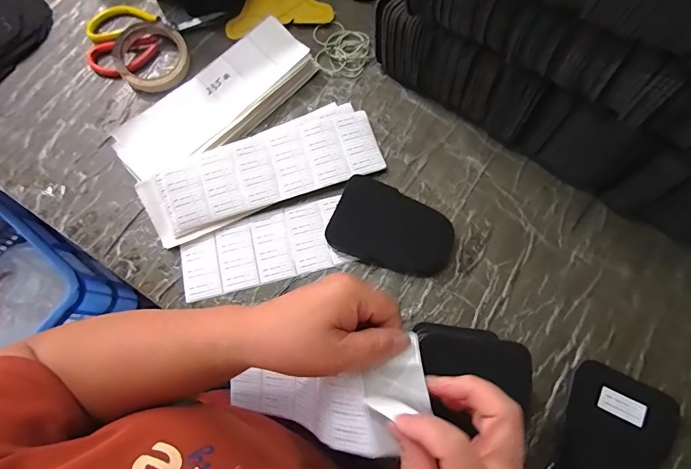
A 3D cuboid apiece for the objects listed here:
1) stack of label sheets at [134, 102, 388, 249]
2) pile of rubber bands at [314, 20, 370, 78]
[{"bbox_3d":[-0.098,-0.073,0.471,0.280,0.028,0.097,-24,75,-3],"label":"stack of label sheets"},{"bbox_3d":[-0.007,-0.251,0.524,0.073,0.016,0.081,5,75,5],"label":"pile of rubber bands"}]

